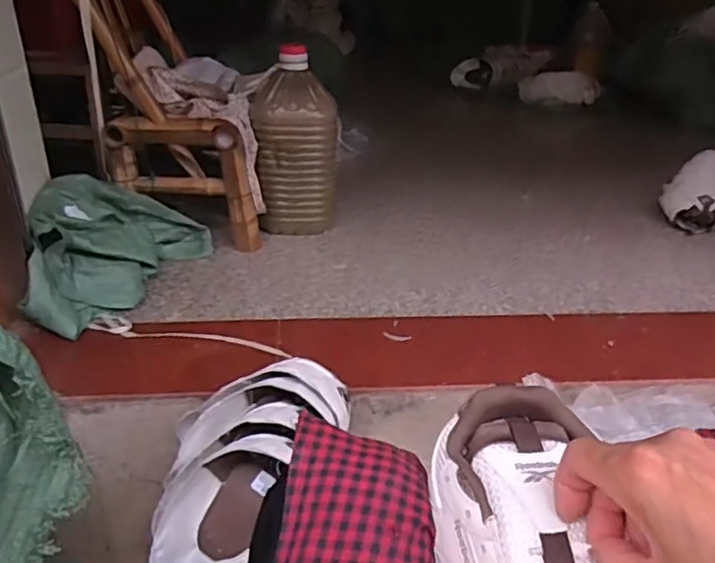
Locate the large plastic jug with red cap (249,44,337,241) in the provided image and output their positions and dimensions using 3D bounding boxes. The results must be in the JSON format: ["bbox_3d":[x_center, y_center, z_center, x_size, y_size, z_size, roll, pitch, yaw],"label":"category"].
[{"bbox_3d":[-0.150,-0.324,1.513,0.194,0.404,0.152,-6,30,-14],"label":"large plastic jug with red cap"}]

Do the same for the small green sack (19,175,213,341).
[{"bbox_3d":[-0.468,-0.065,1.281,0.330,0.165,0.390,-6,30,-14],"label":"small green sack"}]

